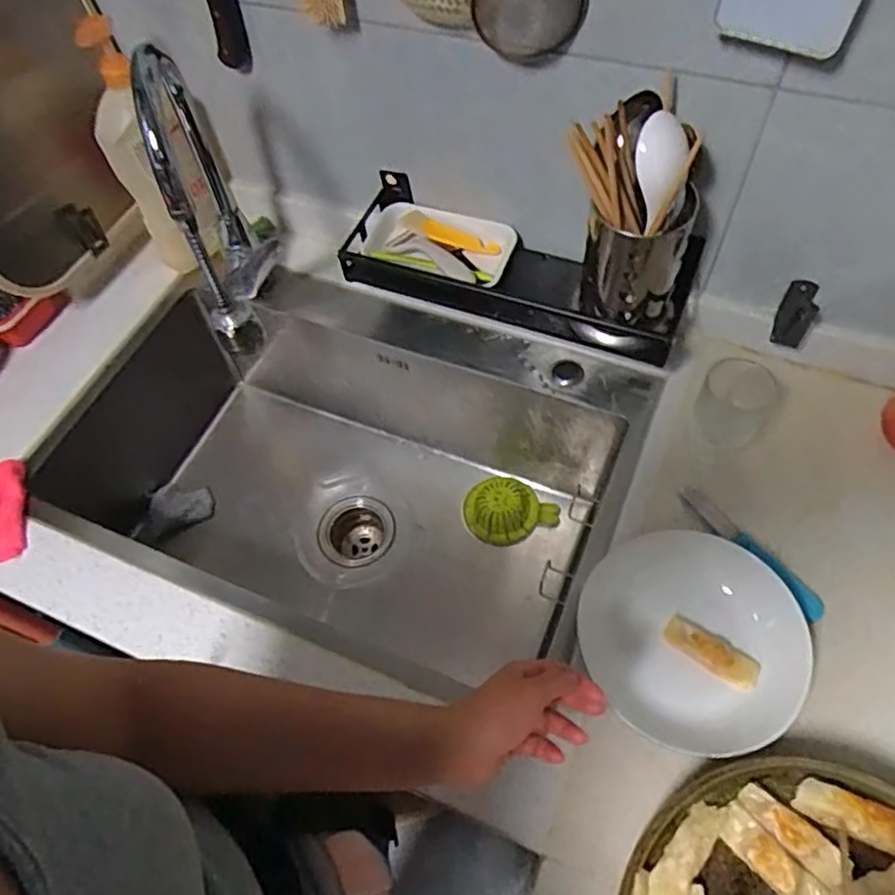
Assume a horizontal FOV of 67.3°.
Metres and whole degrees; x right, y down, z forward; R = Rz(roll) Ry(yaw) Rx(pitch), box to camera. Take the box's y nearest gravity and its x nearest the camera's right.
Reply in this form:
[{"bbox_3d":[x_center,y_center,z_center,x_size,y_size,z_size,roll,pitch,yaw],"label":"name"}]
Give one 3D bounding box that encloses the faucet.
[{"bbox_3d":[-0.247,-0.267,0.730,0.081,0.307,0.246,-17,59,-6],"label":"faucet"}]

